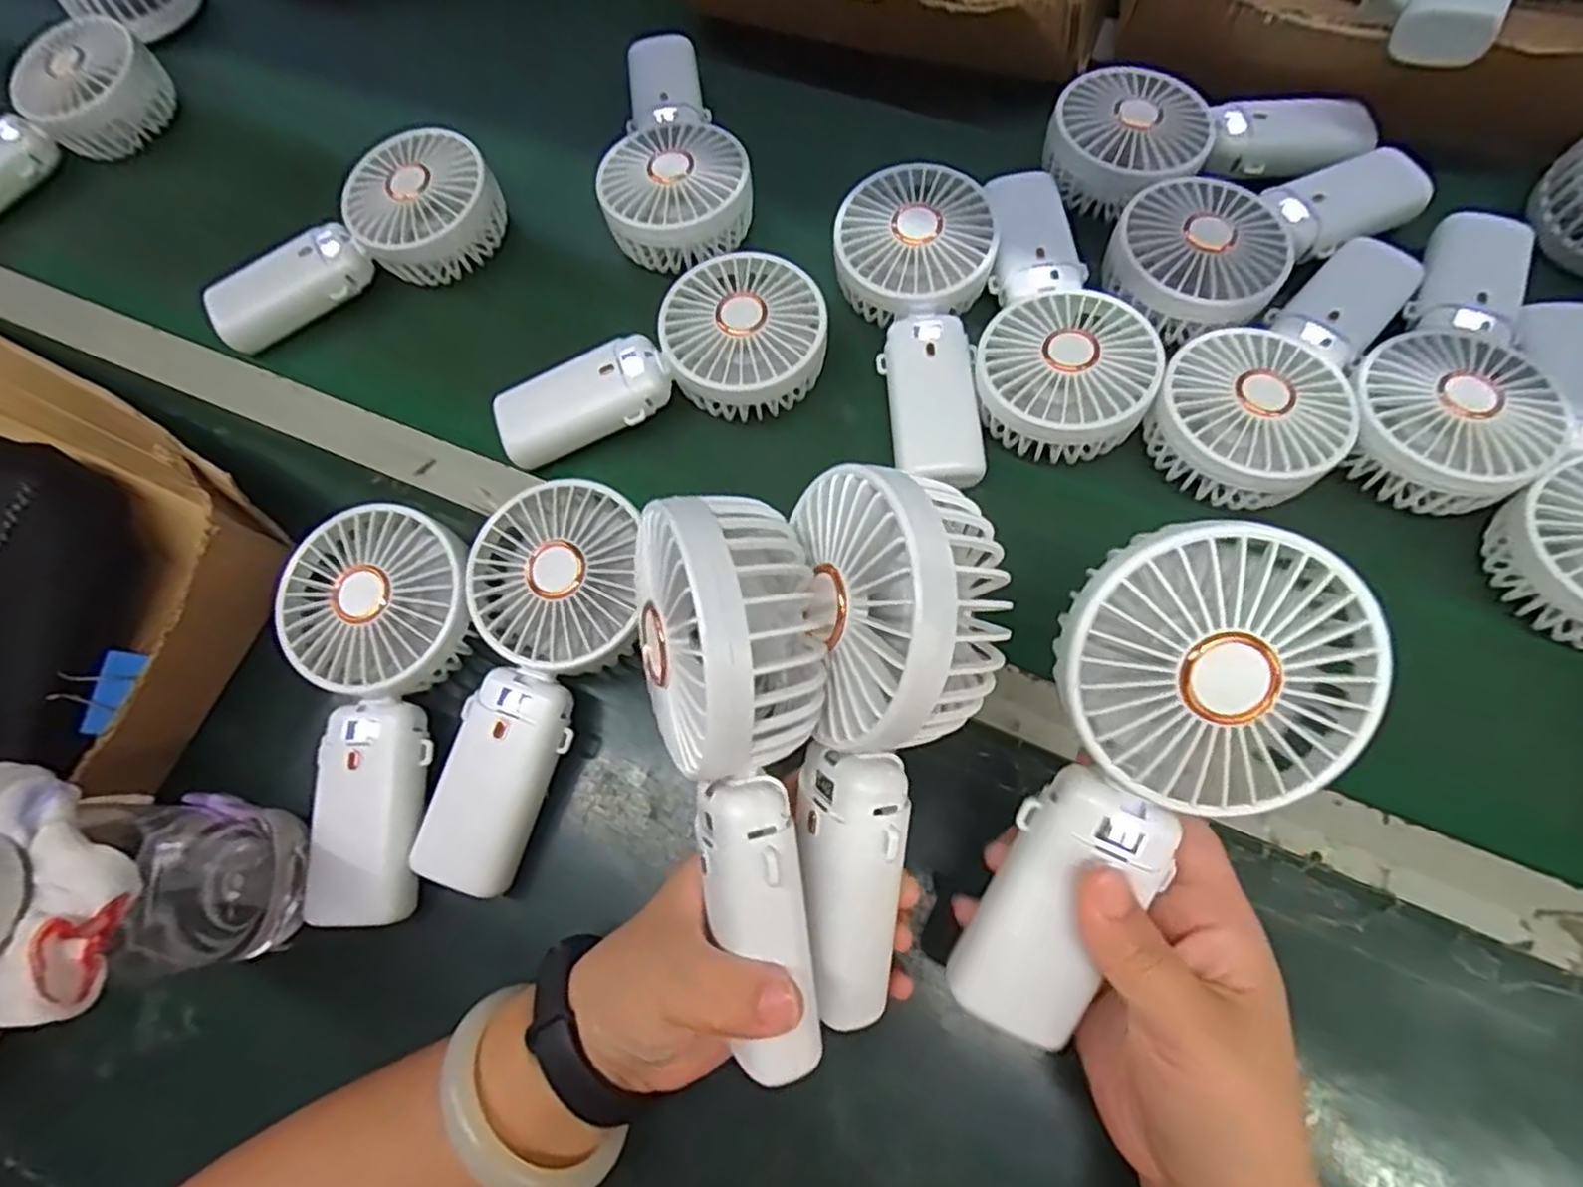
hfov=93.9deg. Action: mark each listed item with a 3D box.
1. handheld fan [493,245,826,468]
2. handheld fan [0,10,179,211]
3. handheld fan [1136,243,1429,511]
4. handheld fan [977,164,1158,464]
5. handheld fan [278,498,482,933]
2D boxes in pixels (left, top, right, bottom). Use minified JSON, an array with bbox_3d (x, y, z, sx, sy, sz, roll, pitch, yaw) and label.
[{"bbox_3d":[-0.073,-0.129,0.404,0.180,0.044,0.083,-13,65,-3],"label":"handheld fan"},{"bbox_3d":[-0.519,-0.314,0.510,0.092,0.051,0.189,39,90,3],"label":"handheld fan"},{"bbox_3d":[0.258,-0.122,0.381,0.082,0.038,0.185,37,72,18],"label":"handheld fan"},{"bbox_3d":[0.146,-0.155,0.402,0.082,0.039,0.180,8,66,6],"label":"handheld fan"},{"bbox_3d":[-0.188,0.053,0.343,0.083,0.035,0.181,-2,81,2],"label":"handheld fan"}]

